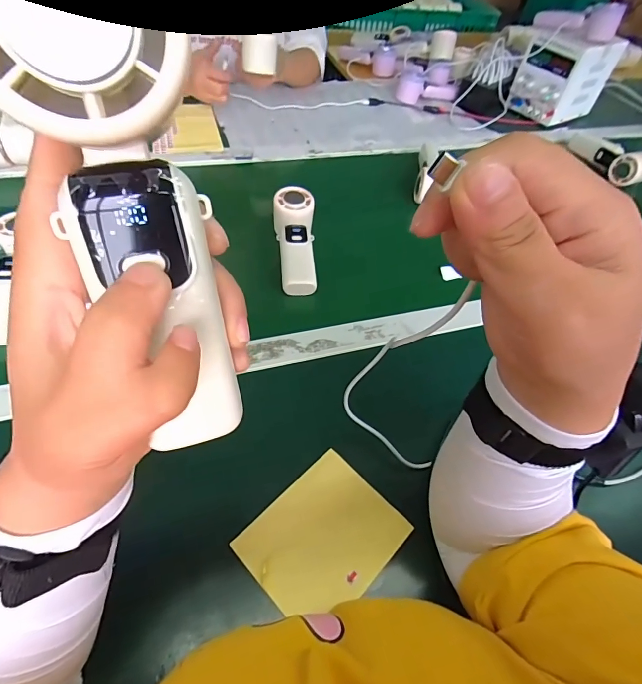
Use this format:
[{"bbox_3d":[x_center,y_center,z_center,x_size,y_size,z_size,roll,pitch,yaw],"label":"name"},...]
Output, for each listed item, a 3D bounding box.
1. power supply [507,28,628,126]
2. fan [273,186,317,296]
[{"bbox_3d":[0.570,-0.633,0.933,0.164,0.151,0.133,-22,58,-20],"label":"power supply"},{"bbox_3d":[-0.034,-0.134,0.535,0.052,0.035,0.166,-3,66,-8],"label":"fan"}]

